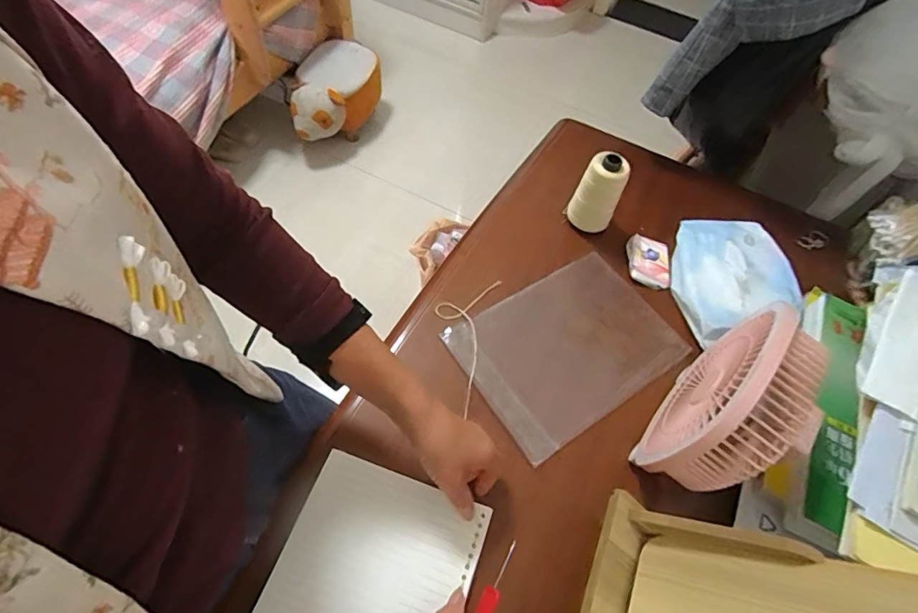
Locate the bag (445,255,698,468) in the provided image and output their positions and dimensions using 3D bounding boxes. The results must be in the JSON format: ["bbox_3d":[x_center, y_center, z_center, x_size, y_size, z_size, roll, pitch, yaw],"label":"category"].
[{"bbox_3d":[0.131,0.045,0.599,0.251,0.010,0.182,-29,65,-21],"label":"bag"}]

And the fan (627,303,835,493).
[{"bbox_3d":[0.261,0.091,0.467,0.083,0.176,0.181,39,63,18],"label":"fan"}]

